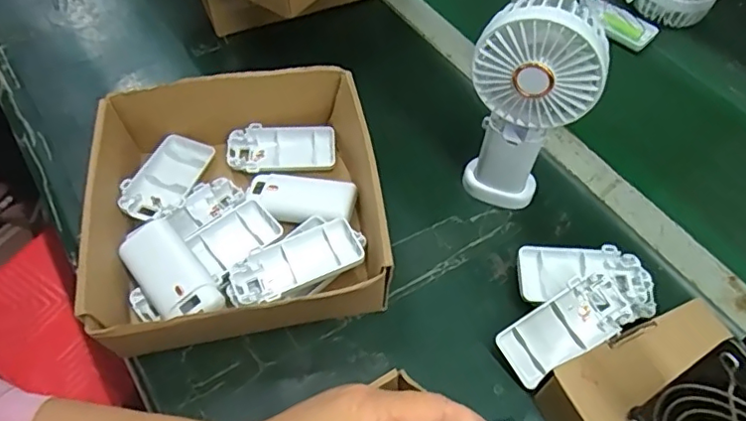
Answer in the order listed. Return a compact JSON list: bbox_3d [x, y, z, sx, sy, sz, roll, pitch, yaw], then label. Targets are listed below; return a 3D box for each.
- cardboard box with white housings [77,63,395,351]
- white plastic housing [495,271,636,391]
[{"bbox_3d":[-0.105,-0.006,0.442,0.198,0.068,0.213,-9,57,-8],"label":"cardboard box with white housings"},{"bbox_3d":[0.141,0.083,0.409,0.102,0.019,0.042,-30,80,-10],"label":"white plastic housing"}]

